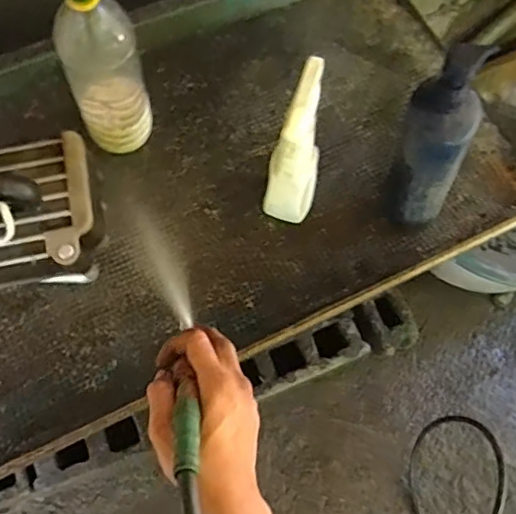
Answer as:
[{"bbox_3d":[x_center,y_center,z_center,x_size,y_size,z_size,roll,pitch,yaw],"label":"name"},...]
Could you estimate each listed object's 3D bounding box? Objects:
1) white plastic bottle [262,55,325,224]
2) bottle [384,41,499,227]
[{"bbox_3d":[0.047,-0.126,0.687,0.059,0.217,0.085,15,67,4],"label":"white plastic bottle"},{"bbox_3d":[0.200,-0.122,0.662,0.081,0.264,0.073,21,68,7],"label":"bottle"}]

